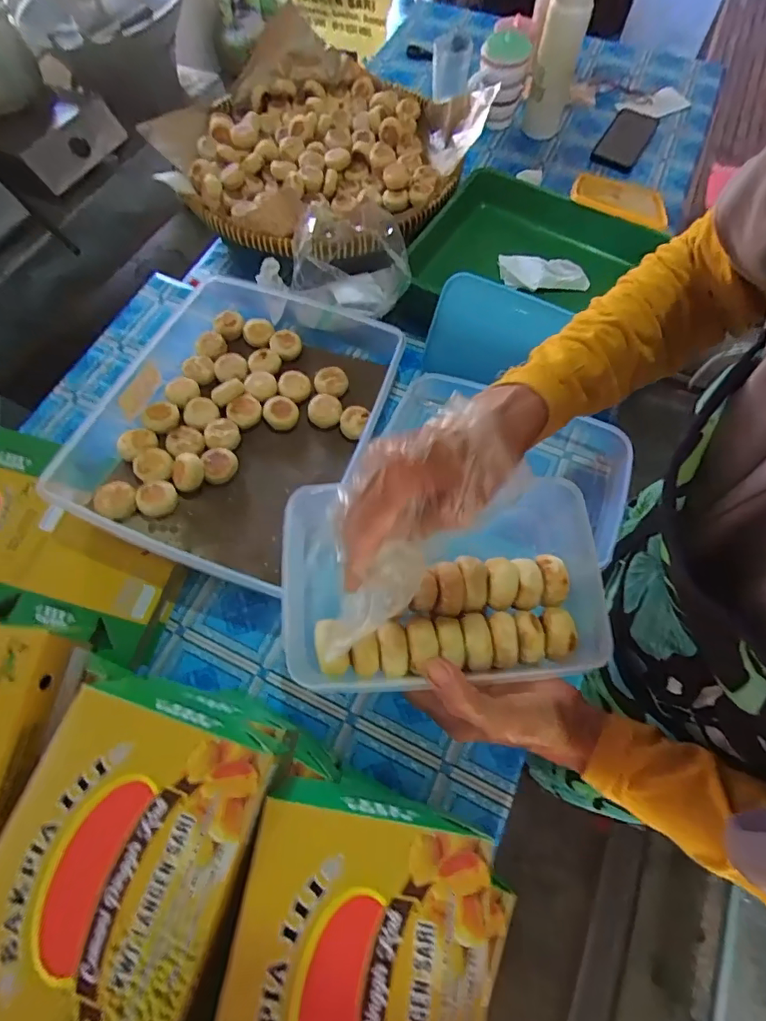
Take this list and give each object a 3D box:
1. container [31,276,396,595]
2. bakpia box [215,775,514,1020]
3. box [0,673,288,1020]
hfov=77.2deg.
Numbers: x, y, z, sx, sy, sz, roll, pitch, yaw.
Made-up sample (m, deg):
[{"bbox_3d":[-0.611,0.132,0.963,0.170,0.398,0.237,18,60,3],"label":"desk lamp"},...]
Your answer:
[{"bbox_3d":[-0.193,-0.129,0.573,0.358,0.093,0.380,19,68,8],"label":"container"},{"bbox_3d":[-0.012,0.241,0.251,0.128,0.055,0.157,9,67,4],"label":"bakpia box"},{"bbox_3d":[-0.142,0.191,0.274,0.128,0.056,0.166,17,68,7],"label":"box"}]

